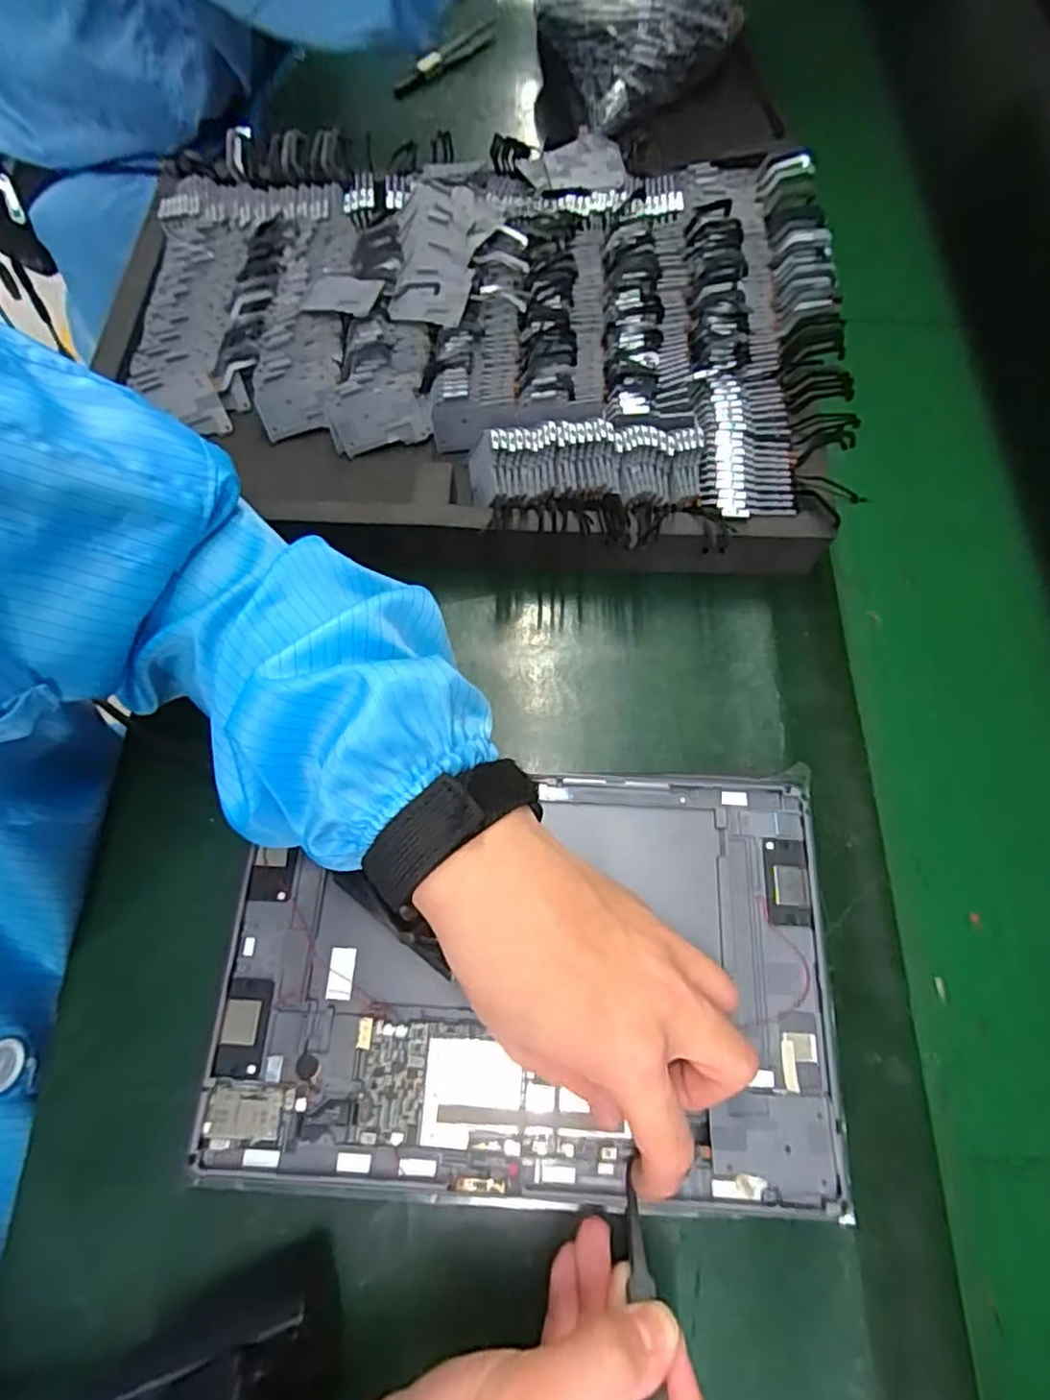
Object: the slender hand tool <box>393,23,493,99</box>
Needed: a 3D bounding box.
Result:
[{"bbox_3d":[-0.069,-0.549,0.555,0.024,0.017,0.117,38,74,10],"label":"slender hand tool"}]

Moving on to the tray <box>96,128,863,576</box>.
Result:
[{"bbox_3d":[-0.035,-0.223,0.402,0.418,0.062,0.313,3,71,-1],"label":"tray"}]

